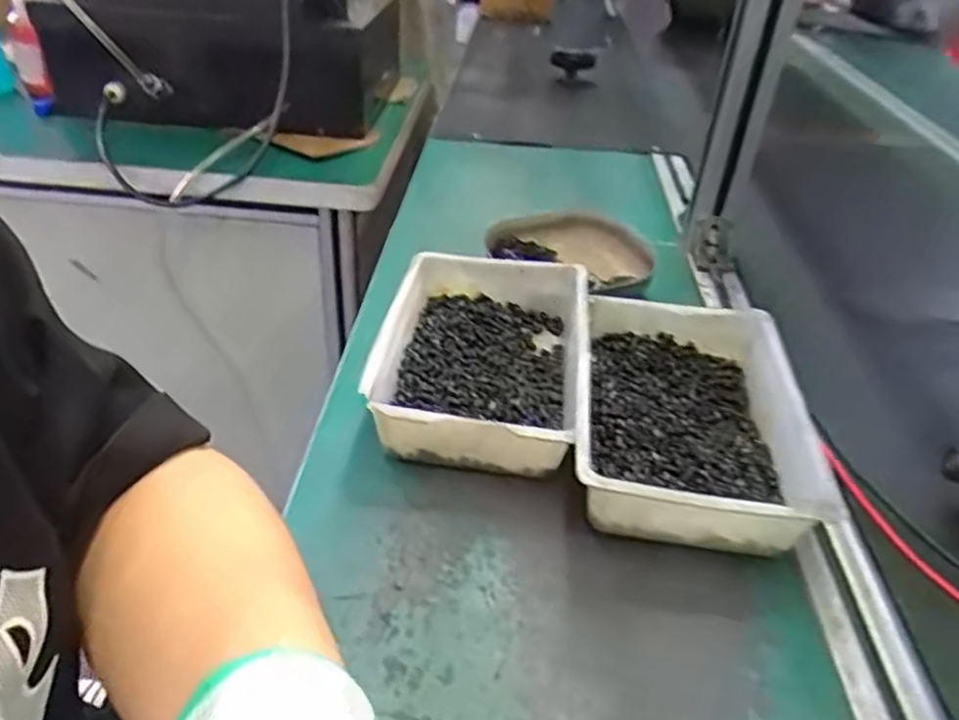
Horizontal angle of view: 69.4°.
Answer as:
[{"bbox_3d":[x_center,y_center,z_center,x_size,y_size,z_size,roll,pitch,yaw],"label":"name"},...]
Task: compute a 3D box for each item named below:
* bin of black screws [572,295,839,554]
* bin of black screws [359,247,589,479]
[{"bbox_3d":[0.133,0.040,0.455,0.141,0.063,0.206,11,36,10],"label":"bin of black screws"},{"bbox_3d":[0.002,0.000,0.501,0.139,0.061,0.200,7,36,5],"label":"bin of black screws"}]

